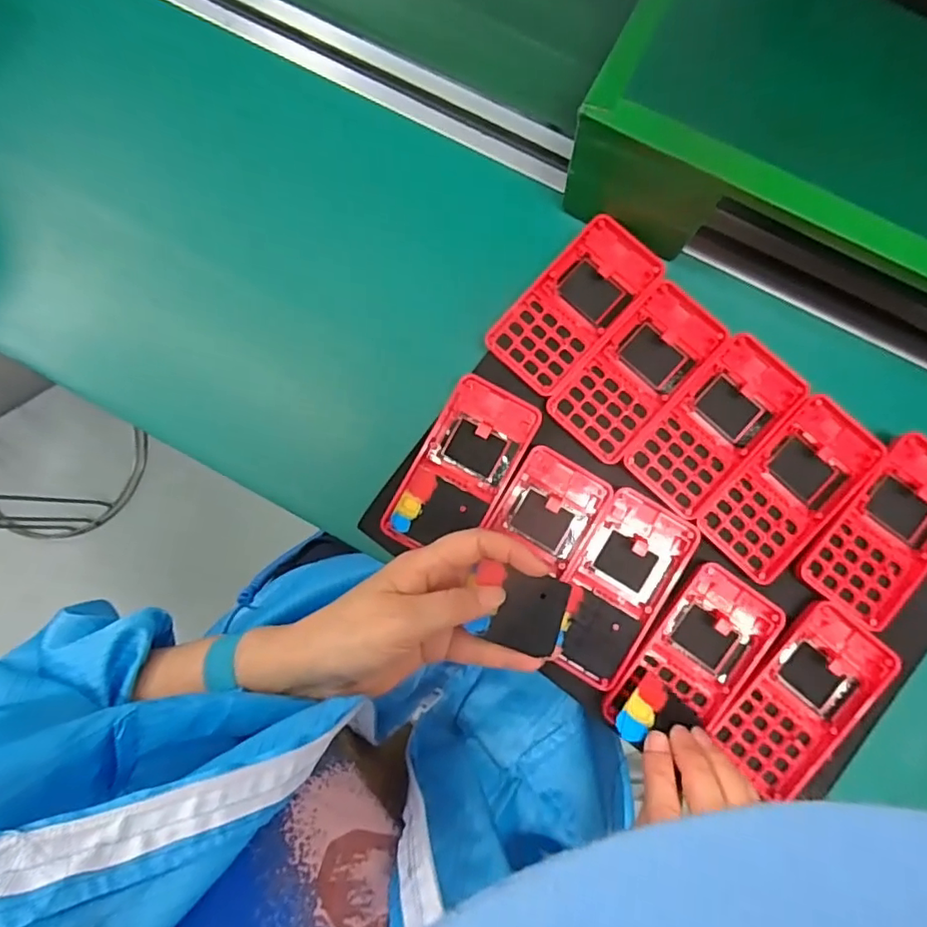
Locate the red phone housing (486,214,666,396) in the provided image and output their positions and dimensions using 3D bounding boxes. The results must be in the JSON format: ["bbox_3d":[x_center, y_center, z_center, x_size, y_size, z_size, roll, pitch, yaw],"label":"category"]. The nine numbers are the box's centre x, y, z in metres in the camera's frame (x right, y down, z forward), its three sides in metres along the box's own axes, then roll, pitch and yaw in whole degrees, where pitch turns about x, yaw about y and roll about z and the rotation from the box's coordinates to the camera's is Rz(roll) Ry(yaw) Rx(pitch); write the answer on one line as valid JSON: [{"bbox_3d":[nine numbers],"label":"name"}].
[{"bbox_3d":[0.076,-0.108,0.391,0.065,0.017,0.122,41,86,4],"label":"red phone housing"}]

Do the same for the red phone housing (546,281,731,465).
[{"bbox_3d":[0.117,-0.062,0.386,0.064,0.015,0.121,42,86,4],"label":"red phone housing"}]

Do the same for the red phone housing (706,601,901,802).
[{"bbox_3d":[0.215,0.149,0.365,0.069,0.018,0.116,41,86,4],"label":"red phone housing"}]

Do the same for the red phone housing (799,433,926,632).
[{"bbox_3d":[0.276,0.041,0.370,0.066,0.015,0.123,39,86,4],"label":"red phone housing"}]

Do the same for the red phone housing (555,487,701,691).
[{"bbox_3d":[0.100,0.081,0.377,0.062,0.017,0.121,32,85,3],"label":"red phone housing"}]

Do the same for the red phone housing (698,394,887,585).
[{"bbox_3d":[0.214,0.016,0.375,0.065,0.012,0.119,42,86,4],"label":"red phone housing"}]

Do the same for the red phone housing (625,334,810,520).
[{"bbox_3d":[0.167,-0.026,0.381,0.063,0.015,0.120,42,86,4],"label":"red phone housing"}]

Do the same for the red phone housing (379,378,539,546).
[{"bbox_3d":[-0.001,0.004,0.388,0.061,0.018,0.120,30,85,3],"label":"red phone housing"}]

